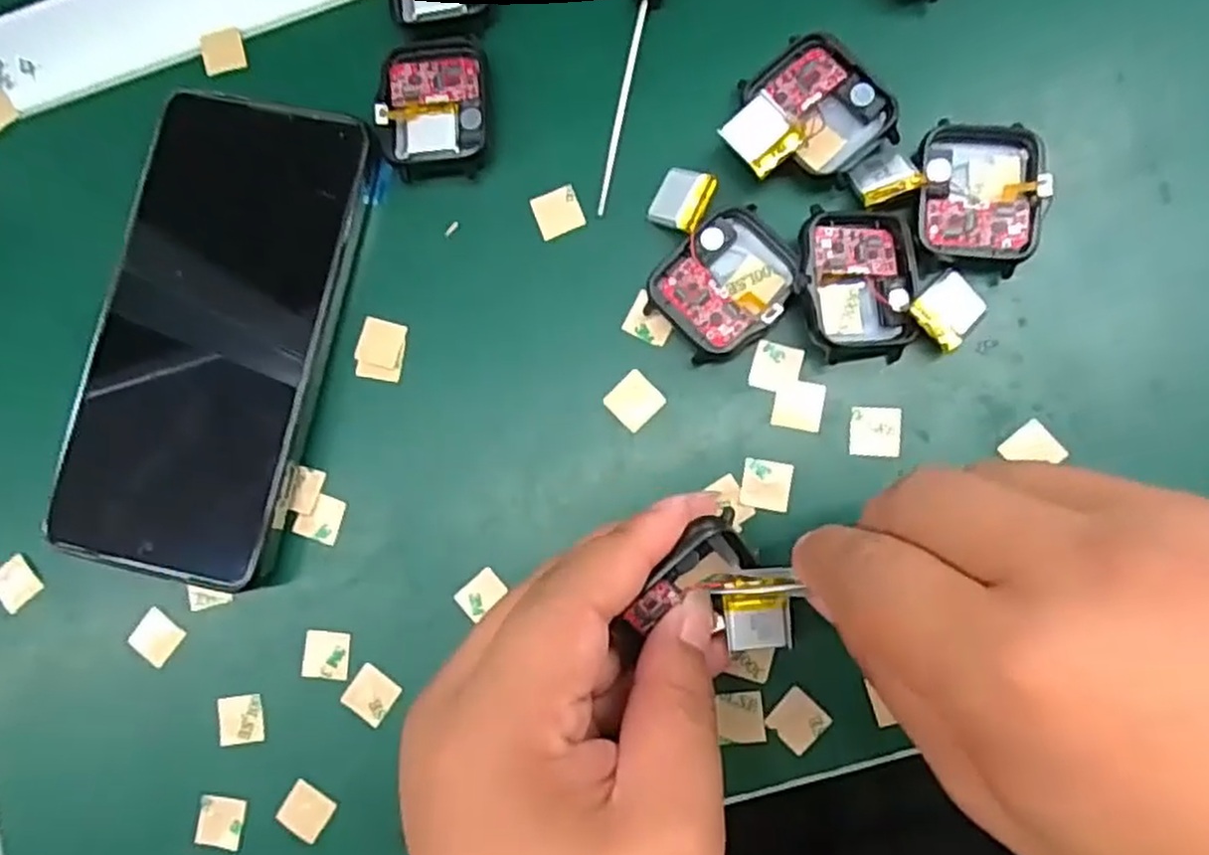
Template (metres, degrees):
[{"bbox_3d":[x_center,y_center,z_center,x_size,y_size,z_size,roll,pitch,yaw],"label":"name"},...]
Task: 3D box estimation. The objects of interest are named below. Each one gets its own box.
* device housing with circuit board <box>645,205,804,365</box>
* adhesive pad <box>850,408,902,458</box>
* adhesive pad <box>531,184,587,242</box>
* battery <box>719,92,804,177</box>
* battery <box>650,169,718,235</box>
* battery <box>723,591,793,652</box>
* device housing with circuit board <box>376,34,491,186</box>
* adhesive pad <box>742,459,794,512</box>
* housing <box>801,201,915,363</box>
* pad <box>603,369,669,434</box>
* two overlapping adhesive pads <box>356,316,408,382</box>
[{"bbox_3d":[0.039,-0.047,0.253,0.047,0.015,0.038,-42,83,1],"label":"device housing with circuit board"},{"bbox_3d":[0.086,0.001,0.250,0.015,0.004,0.015,3,86,6],"label":"adhesive pad"},{"bbox_3d":[-0.016,-0.073,0.268,0.015,0.004,0.015,-22,84,4],"label":"adhesive pad"},{"bbox_3d":[0.050,-0.093,0.249,0.021,0.004,0.022,-39,80,-2],"label":"battery"},{"bbox_3d":[0.026,-0.074,0.256,0.020,0.005,0.019,35,99,47],"label":"battery"},{"bbox_3d":[0.044,0.056,0.229,0.018,0.004,0.016,-5,92,2],"label":"battery"},{"bbox_3d":[-0.057,-0.109,0.270,0.036,0.010,0.048,-2,85,6],"label":"device housing with circuit board"},{"bbox_3d":[0.052,0.018,0.252,0.015,0.004,0.015,9,86,6],"label":"adhesive pad"},{"bbox_3d":[0.079,-0.045,0.247,0.035,0.017,0.046,-3,85,6],"label":"housing"},{"bbox_3d":[0.010,-0.009,0.259,0.016,0.004,0.016,-45,83,1],"label":"pad"},{"bbox_3d":[-0.077,-0.027,0.268,0.016,0.004,0.020,9,86,6],"label":"two overlapping adhesive pads"}]

